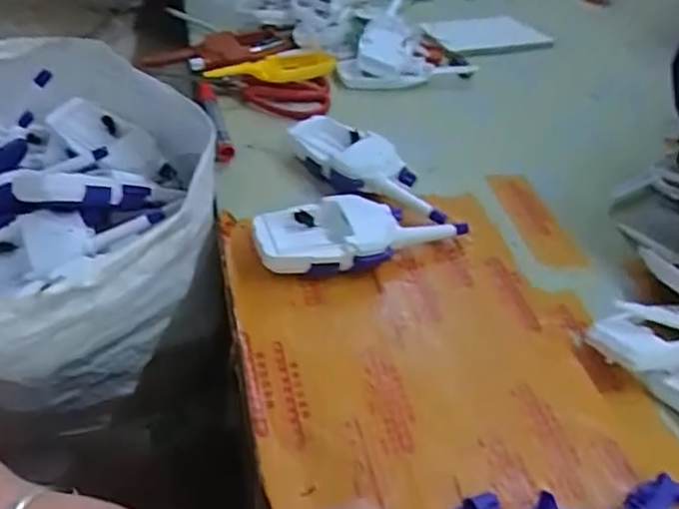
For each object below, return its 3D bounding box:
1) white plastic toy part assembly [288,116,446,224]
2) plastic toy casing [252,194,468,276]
[{"bbox_3d":[0.022,-0.076,0.530,0.056,0.035,0.166,-31,53,-33],"label":"white plastic toy part assembly"},{"bbox_3d":[0.018,-0.017,0.474,0.171,0.039,0.064,-7,42,-16],"label":"plastic toy casing"}]

